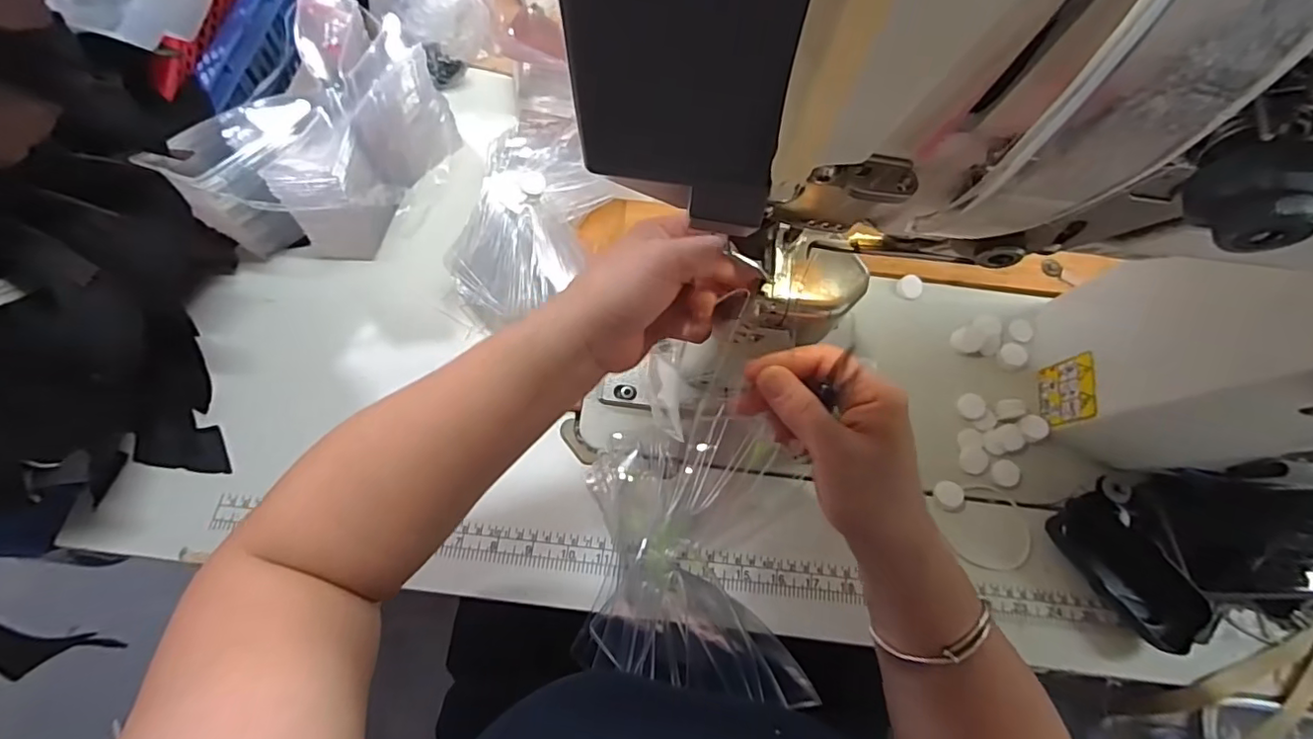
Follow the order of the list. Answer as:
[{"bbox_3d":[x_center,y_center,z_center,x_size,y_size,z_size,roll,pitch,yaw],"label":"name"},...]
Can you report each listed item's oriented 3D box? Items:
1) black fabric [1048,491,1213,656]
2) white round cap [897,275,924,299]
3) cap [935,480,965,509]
[{"bbox_3d":[0.347,0.144,0.428,0.052,0.026,0.108,-27,72,-13],"label":"black fabric"},{"bbox_3d":[0.218,-0.071,0.501,0.021,0.007,0.020,1,68,-3],"label":"white round cap"},{"bbox_3d":[0.228,0.097,0.454,0.019,0.012,0.019,1,68,-3],"label":"cap"}]

